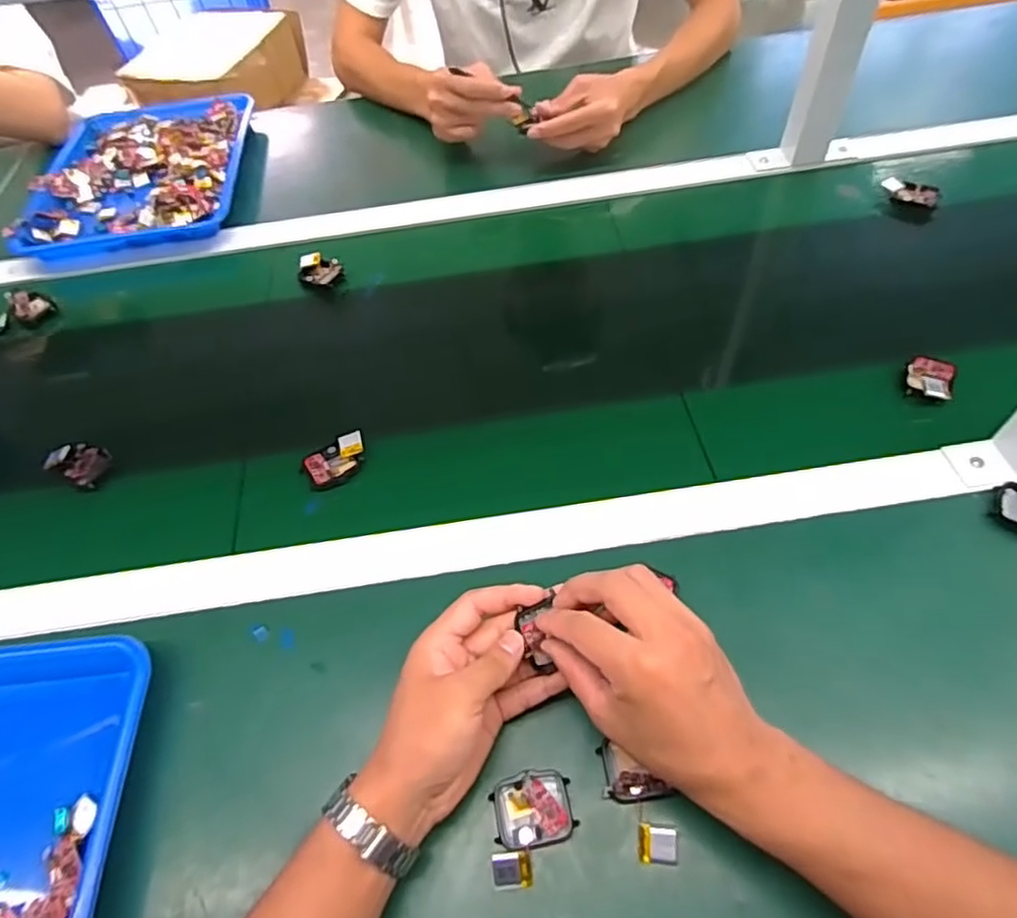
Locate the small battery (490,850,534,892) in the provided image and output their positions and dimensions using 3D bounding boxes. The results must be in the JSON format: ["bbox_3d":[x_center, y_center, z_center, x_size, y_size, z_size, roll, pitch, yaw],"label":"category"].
[{"bbox_3d":[0.002,0.235,0.362,0.022,0.005,0.018,-7,55,1],"label":"small battery"}]

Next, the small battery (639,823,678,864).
[{"bbox_3d":[0.087,0.222,0.366,0.021,0.010,0.019,1,55,6],"label":"small battery"}]

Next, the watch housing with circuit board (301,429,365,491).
[{"bbox_3d":[-0.145,0.001,0.536,0.056,0.013,0.039,-27,57,-13],"label":"watch housing with circuit board"}]

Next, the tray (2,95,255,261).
[{"bbox_3d":[-0.466,-0.374,0.814,0.248,0.031,0.324,-8,55,0],"label":"tray"}]

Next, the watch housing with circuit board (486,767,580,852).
[{"bbox_3d":[0.015,0.209,0.380,0.047,0.008,0.038,-10,55,-2],"label":"watch housing with circuit board"}]

